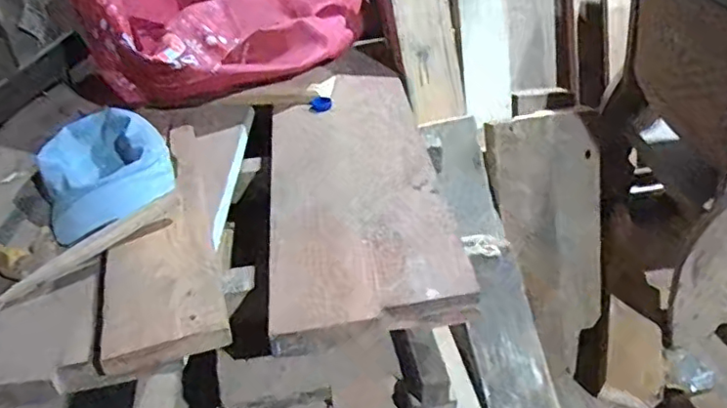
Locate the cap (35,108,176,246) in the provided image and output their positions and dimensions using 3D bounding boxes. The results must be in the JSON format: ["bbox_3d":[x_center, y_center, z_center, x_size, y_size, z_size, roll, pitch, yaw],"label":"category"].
[{"bbox_3d":[-0.355,-0.057,0.831,0.162,0.077,0.200,-21,38,-20],"label":"cap"}]

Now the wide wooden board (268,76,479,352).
[{"bbox_3d":[-0.014,-0.029,0.820,0.225,0.040,0.510,-8,35,-3],"label":"wide wooden board"}]

